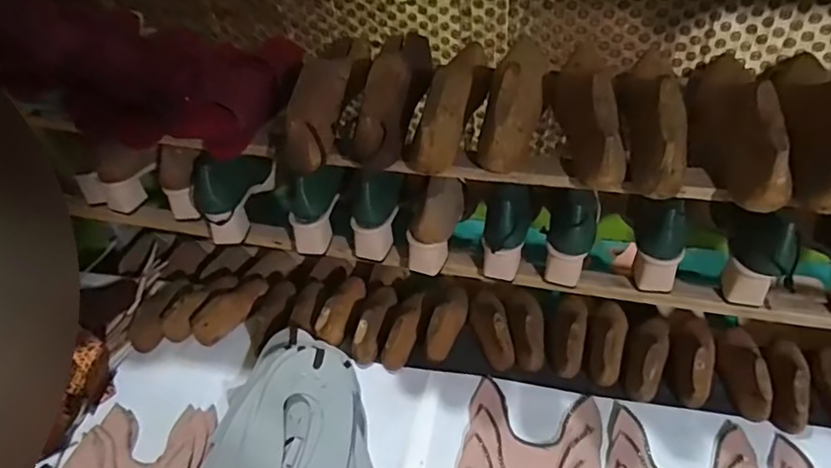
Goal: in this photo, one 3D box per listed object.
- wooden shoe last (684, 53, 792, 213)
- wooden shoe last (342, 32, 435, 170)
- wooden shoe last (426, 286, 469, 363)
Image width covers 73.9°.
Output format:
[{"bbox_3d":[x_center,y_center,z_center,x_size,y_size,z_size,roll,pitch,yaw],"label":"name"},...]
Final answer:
[{"bbox_3d":[0.350,-0.130,0.605,0.072,0.097,0.246,7,47,15],"label":"wooden shoe last"},{"bbox_3d":[-0.032,-0.200,0.704,0.071,0.083,0.268,5,47,12],"label":"wooden shoe last"},{"bbox_3d":[0.049,0.127,0.827,0.043,0.046,0.134,10,48,17],"label":"wooden shoe last"}]

